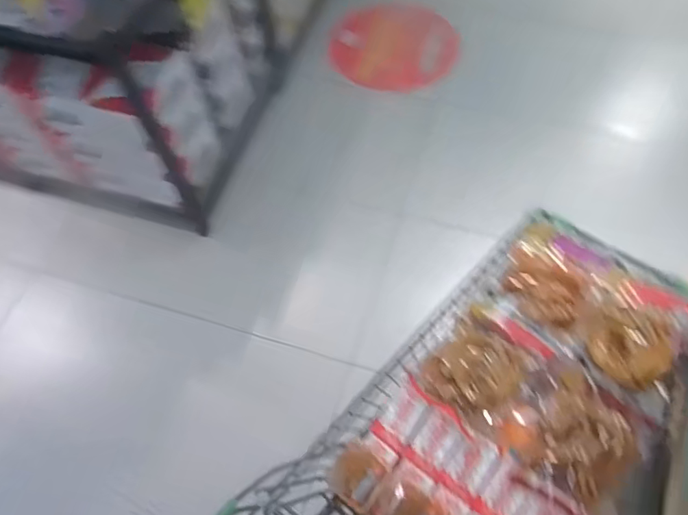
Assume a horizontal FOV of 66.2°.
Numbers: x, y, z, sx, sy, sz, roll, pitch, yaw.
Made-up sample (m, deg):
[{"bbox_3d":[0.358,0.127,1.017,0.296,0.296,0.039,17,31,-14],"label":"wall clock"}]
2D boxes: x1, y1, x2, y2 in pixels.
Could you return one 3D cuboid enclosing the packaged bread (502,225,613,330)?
[{"bbox_3d":[0.377,0.030,0.966,0.157,0.035,0.168,32,67,19],"label":"packaged bread"}]

